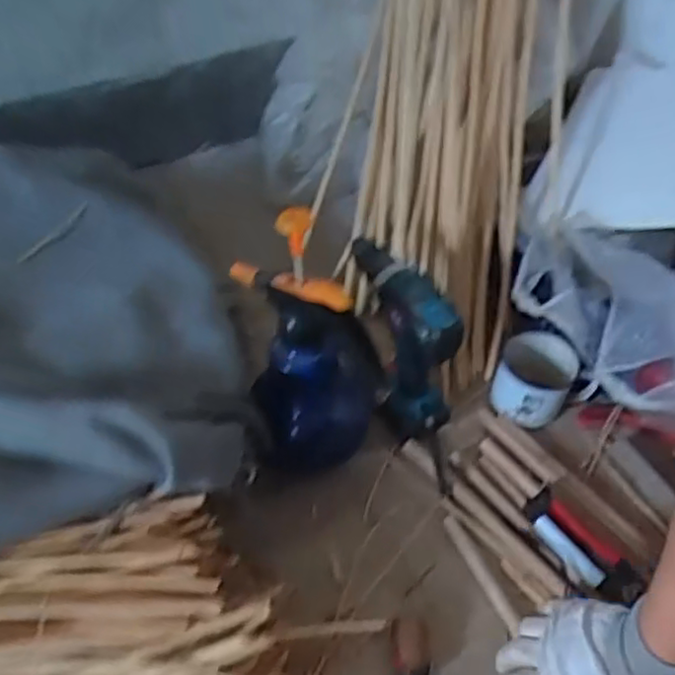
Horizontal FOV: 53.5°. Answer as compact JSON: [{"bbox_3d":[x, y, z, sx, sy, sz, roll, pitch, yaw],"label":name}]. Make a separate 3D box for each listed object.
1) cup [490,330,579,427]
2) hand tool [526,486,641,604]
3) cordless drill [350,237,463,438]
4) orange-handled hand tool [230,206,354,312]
[{"bbox_3d":[0.250,0.049,0.850,0.092,0.083,0.093,1,49,-1],"label":"cup"},{"bbox_3d":[0.265,0.224,0.733,0.050,0.021,0.138,-30,56,-25],"label":"hand tool"},{"bbox_3d":[0.076,0.005,0.815,0.088,0.207,0.178,-14,51,-13],"label":"cordless drill"},{"bbox_3d":[-0.047,-0.077,0.645,0.138,0.103,0.030,25,53,18],"label":"orange-handled hand tool"}]

